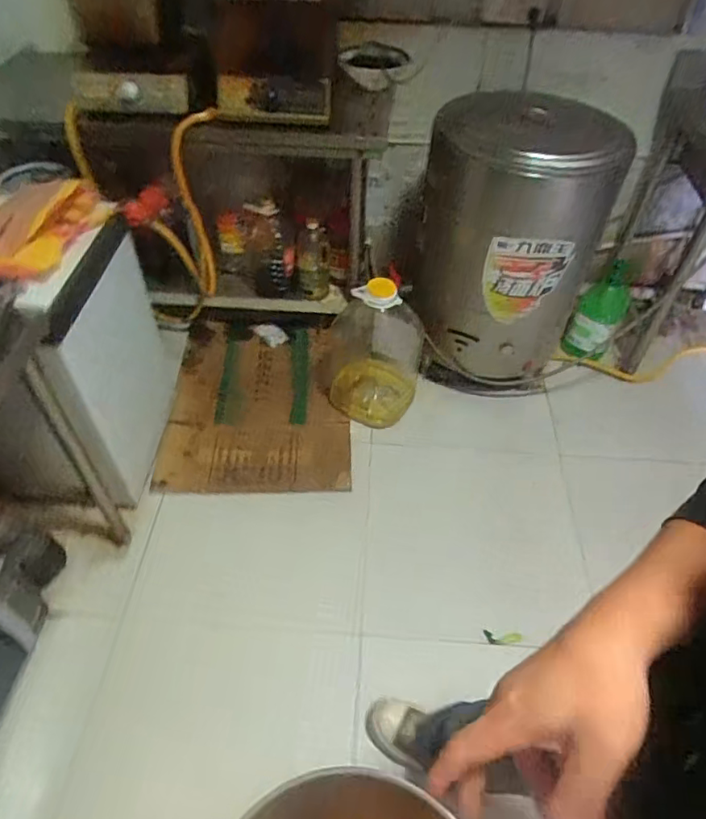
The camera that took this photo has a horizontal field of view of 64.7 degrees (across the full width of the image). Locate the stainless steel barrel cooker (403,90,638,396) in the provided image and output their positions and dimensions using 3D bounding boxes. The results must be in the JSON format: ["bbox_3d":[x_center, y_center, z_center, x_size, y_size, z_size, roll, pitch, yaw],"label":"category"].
[{"bbox_3d":[0.465,-0.507,1.722,0.504,0.755,0.556,17,51,13],"label":"stainless steel barrel cooker"}]

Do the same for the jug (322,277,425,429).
[{"bbox_3d":[0.066,-0.195,1.705,0.312,0.462,0.270,-2,49,-3],"label":"jug"}]

